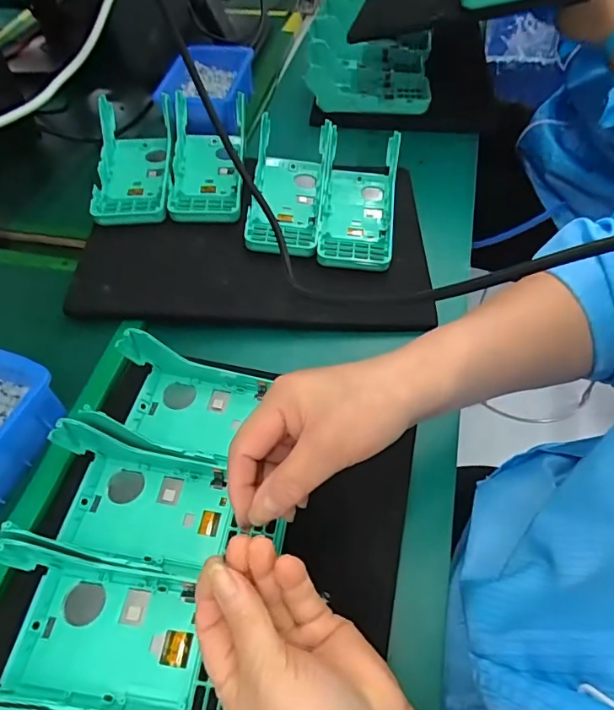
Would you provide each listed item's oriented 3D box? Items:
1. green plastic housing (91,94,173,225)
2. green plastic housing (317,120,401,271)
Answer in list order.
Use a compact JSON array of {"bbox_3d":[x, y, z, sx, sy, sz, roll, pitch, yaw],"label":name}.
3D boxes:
[{"bbox_3d":[-0.191,-0.214,0.539,0.088,0.041,0.170,-4,55,-1],"label":"green plastic housing"},{"bbox_3d":[0.054,-0.168,0.513,0.082,0.051,0.169,4,55,4],"label":"green plastic housing"}]

